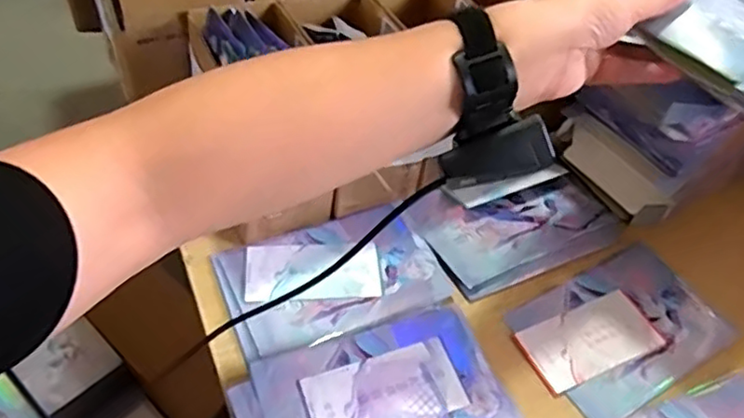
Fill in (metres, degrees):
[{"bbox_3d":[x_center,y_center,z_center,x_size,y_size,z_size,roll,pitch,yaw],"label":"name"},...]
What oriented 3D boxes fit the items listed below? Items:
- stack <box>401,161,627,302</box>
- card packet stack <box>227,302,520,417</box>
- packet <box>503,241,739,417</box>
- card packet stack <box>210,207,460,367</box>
[{"bbox_3d":[0.135,0.008,0.613,0.178,0.020,0.114,-19,53,-20],"label":"stack"},{"bbox_3d":[0.004,0.144,0.478,0.188,0.011,0.127,-17,53,-18],"label":"card packet stack"},{"bbox_3d":[0.210,0.101,0.550,0.174,0.008,0.115,-23,55,-23],"label":"packet"},{"bbox_3d":[-0.033,0.059,0.561,0.182,0.017,0.115,-16,52,-17],"label":"card packet stack"}]

